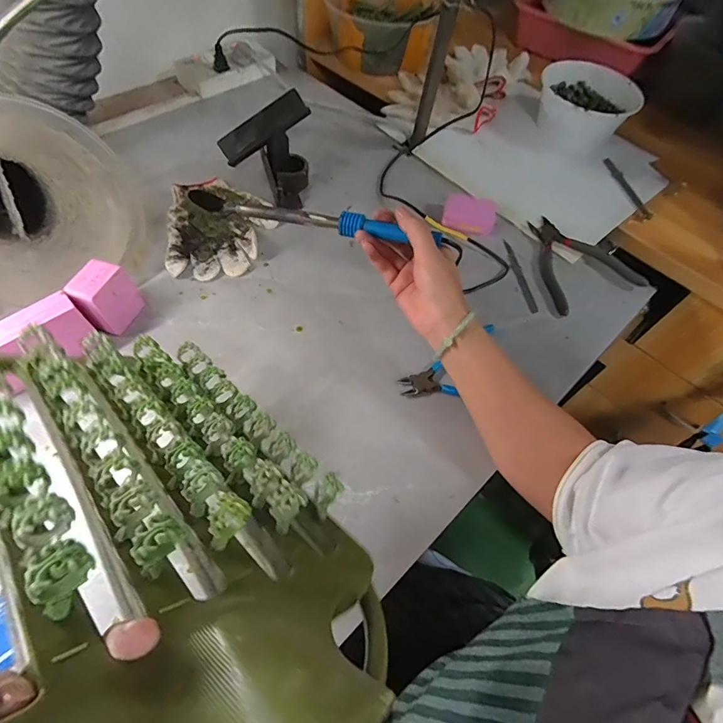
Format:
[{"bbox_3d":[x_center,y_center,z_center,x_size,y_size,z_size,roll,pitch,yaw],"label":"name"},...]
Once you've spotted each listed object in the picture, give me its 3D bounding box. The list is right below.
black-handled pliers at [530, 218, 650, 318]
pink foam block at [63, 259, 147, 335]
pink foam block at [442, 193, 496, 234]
[{"bbox_3d":[0.301,-0.149,0.598,0.138,0.018,0.157,-16,60,-14],"label":"black-handled pliers"},{"bbox_3d":[-0.292,-0.069,0.480,0.038,0.071,0.059,18,58,7],"label":"pink foam block"},{"bbox_3d":[0.165,-0.223,0.635,0.077,0.017,0.076,16,58,5],"label":"pink foam block"}]

